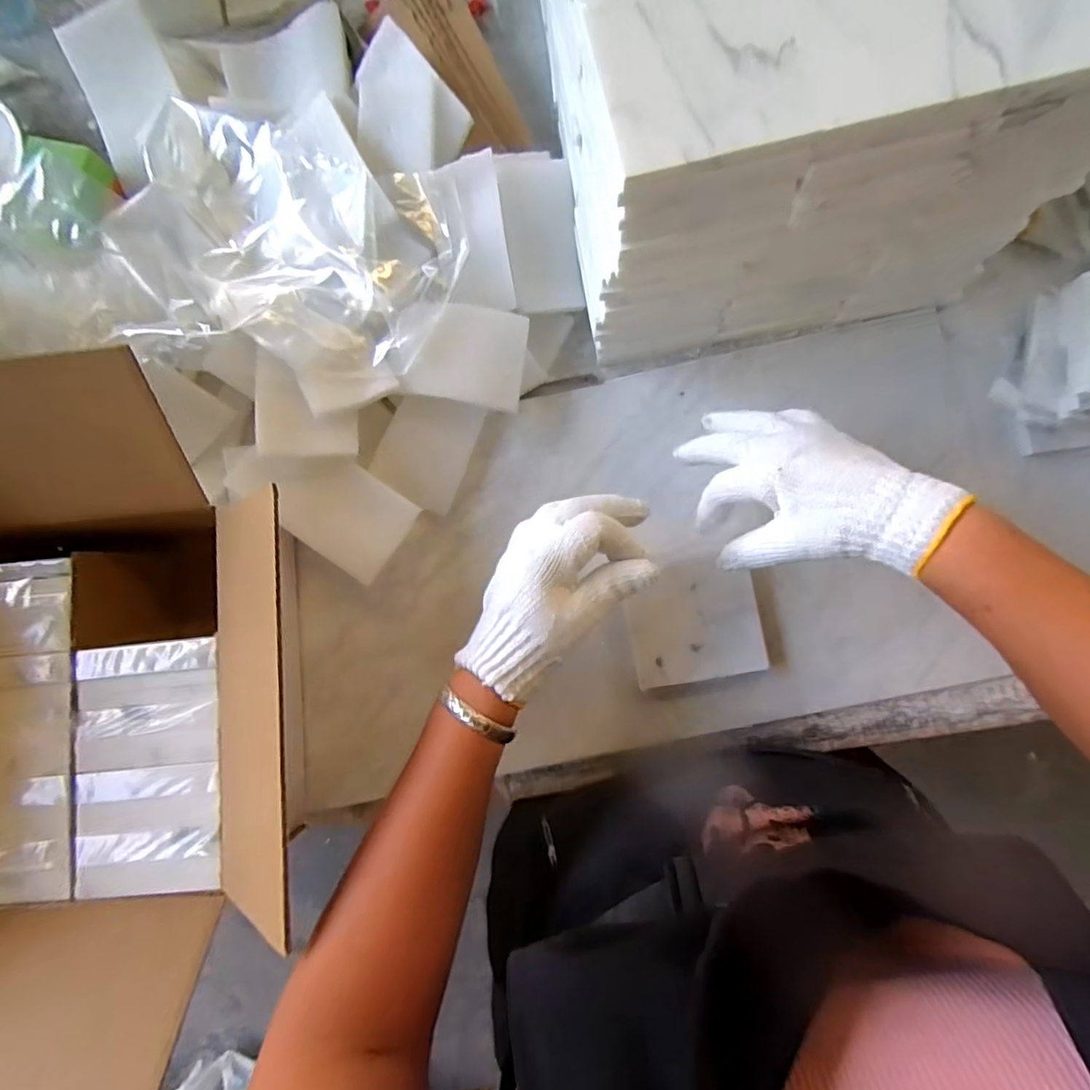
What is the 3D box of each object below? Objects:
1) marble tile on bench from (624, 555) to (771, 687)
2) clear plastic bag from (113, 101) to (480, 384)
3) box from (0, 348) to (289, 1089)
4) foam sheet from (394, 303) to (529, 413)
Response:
[{"bbox_3d":[0.118,0.060,0.455,0.099,0.020,0.091,-10,84,1],"label":"marble tile on bench"},{"bbox_3d":[-0.210,-0.250,0.462,0.293,0.053,0.215,10,85,3],"label":"clear plastic bag"},{"bbox_3d":[-0.329,0.105,0.371,0.260,0.192,0.402,-1,84,2],"label":"box"},{"bbox_3d":[-0.065,-0.153,0.456,0.099,0.004,0.074,7,94,-13],"label":"foam sheet"}]

